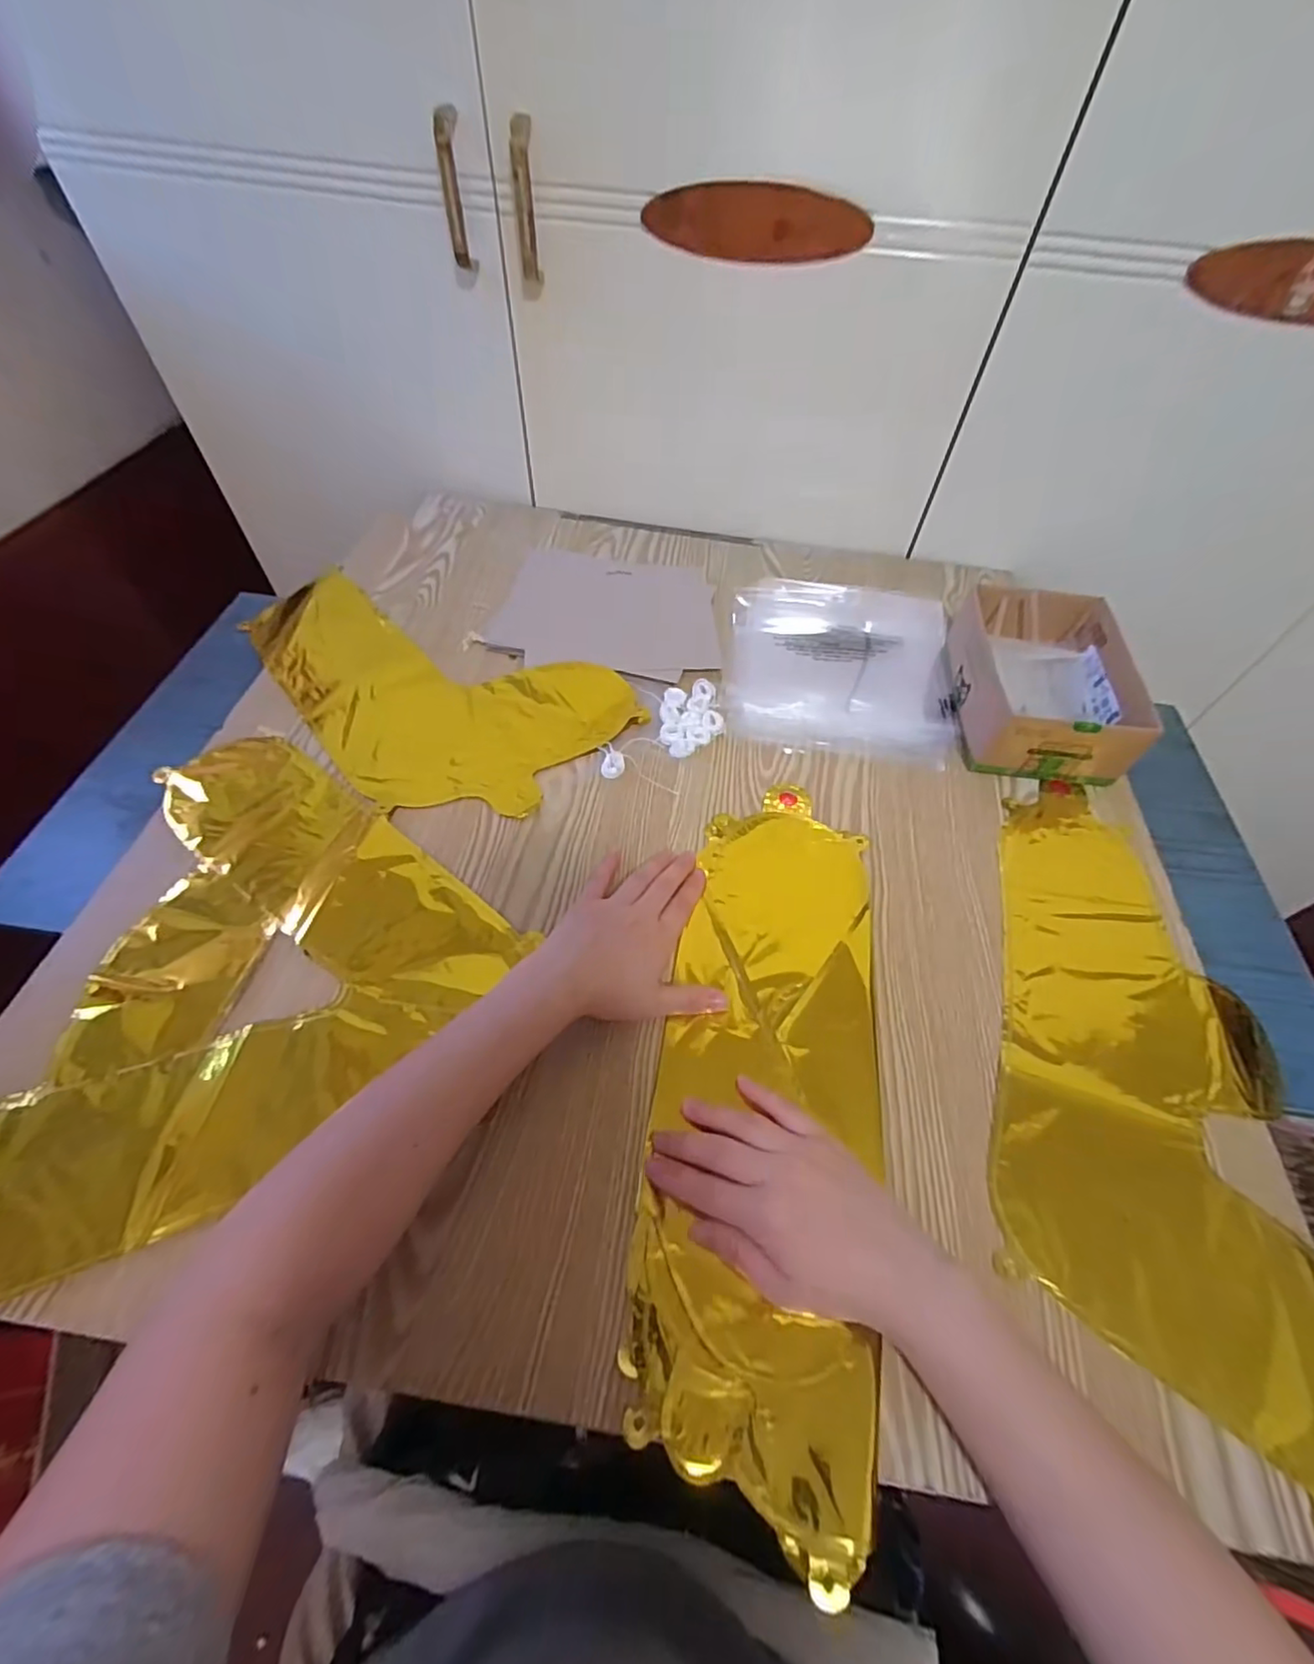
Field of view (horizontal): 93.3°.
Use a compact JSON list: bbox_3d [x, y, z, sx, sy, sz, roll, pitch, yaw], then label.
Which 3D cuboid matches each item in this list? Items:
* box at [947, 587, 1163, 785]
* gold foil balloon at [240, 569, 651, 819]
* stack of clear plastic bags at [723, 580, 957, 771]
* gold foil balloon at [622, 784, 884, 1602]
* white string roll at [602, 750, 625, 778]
[{"bbox_3d":[0.345,-0.133,0.562,0.131,0.070,0.183,7,55,1],"label":"box"},{"bbox_3d":[-0.226,-0.154,0.579,0.386,0.006,0.224,37,61,20],"label":"gold foil balloon"},{"bbox_3d":[0.185,-0.173,0.624,0.216,0.009,0.251,9,56,3],"label":"stack of clear plastic bags"},{"bbox_3d":[0.074,0.145,0.398,0.134,0.014,0.423,10,55,4],"label":"gold foil balloon"},{"bbox_3d":[-0.037,-0.058,0.528,0.019,0.010,0.025,1,56,-2],"label":"white string roll"}]

